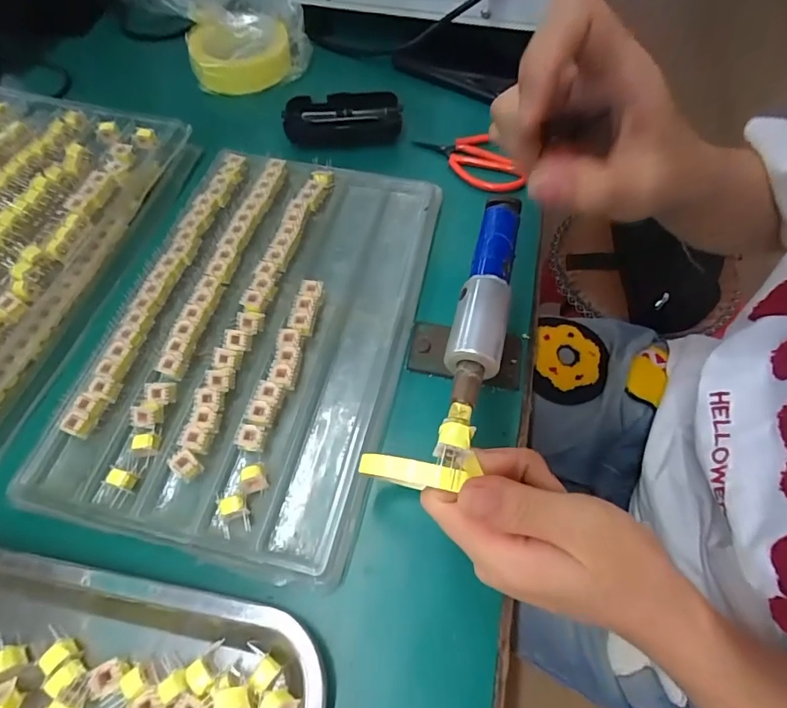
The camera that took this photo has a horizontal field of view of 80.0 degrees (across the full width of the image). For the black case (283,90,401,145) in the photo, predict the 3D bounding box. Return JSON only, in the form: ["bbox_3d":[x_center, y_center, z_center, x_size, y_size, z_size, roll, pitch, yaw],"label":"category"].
[{"bbox_3d":[-0.050,-0.231,0.459,0.110,0.026,0.048,-5,60,-3],"label":"black case"}]

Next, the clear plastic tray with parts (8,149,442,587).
[{"bbox_3d":[-0.094,-0.027,0.344,0.207,0.022,0.319,13,61,7],"label":"clear plastic tray with parts"}]

